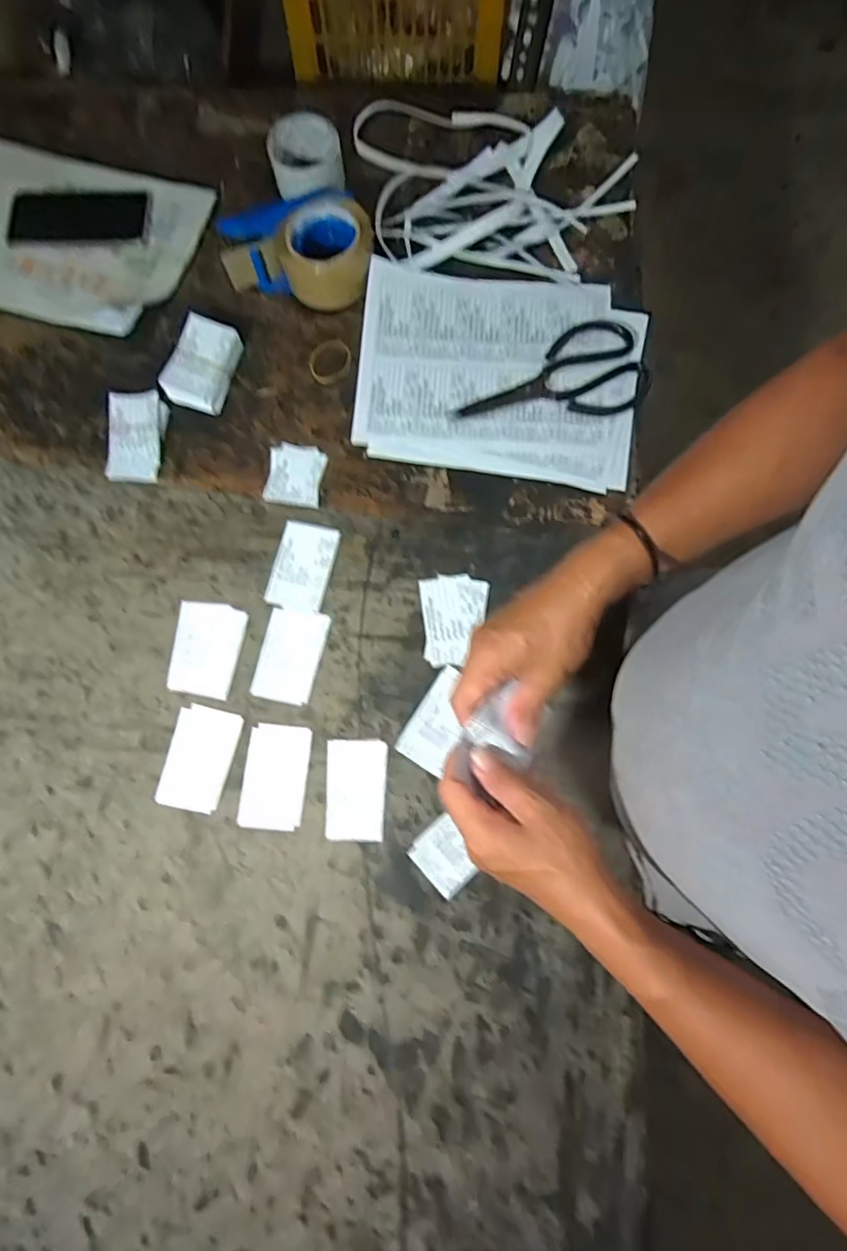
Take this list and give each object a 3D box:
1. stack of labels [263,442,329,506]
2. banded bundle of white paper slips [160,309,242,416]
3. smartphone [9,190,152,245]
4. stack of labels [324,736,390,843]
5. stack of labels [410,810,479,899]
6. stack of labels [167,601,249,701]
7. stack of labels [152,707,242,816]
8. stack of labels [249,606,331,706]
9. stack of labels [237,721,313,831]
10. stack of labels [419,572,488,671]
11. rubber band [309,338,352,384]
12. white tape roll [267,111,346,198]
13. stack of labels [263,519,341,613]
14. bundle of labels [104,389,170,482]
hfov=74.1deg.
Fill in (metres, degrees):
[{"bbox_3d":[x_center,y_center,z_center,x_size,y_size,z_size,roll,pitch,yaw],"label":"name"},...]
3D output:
[{"bbox_3d":[-0.139,-0.164,0.611,0.061,0.005,0.068,9,77,2],"label":"stack of labels"},{"bbox_3d":[-0.243,-0.286,0.616,0.060,0.041,0.087,19,78,5],"label":"banded bundle of white paper slips"},{"bbox_3d":[-0.412,-0.488,0.667,0.160,0.011,0.065,-2,77,0],"label":"smartphone"},{"bbox_3d":[-0.065,0.156,0.536,0.057,0.004,0.092,3,77,1],"label":"stack of labels"},{"bbox_3d":[0.020,0.214,0.519,0.048,0.004,0.058,-43,80,-8],"label":"stack of labels"},{"bbox_3d":[-0.220,0.023,0.567,0.068,0.004,0.092,10,78,3],"label":"stack of labels"},{"bbox_3d":[-0.218,0.128,0.544,0.064,0.004,0.095,14,78,3],"label":"stack of labels"},{"bbox_3d":[-0.134,0.029,0.565,0.061,0.005,0.093,12,78,3],"label":"stack of labels"},{"bbox_3d":[-0.143,0.145,0.540,0.061,0.004,0.095,5,77,2],"label":"stack of labels"},{"bbox_3d":[0.030,-0.006,0.569,0.068,0.005,0.092,3,77,1],"label":"stack of labels"},{"bbox_3d":[-0.106,-0.303,0.639,0.048,0.004,0.061,11,78,3],"label":"rubber band"},{"bbox_3d":[-0.138,-0.549,0.659,0.076,0.050,0.077,0,77,0],"label":"white tape roll"},{"bbox_3d":[-0.126,-0.062,0.585,0.060,0.004,0.092,13,78,3],"label":"stack of labels"},{"bbox_3d":[-0.316,-0.207,0.613,0.063,0.014,0.101,3,77,1],"label":"bundle of labels"}]

